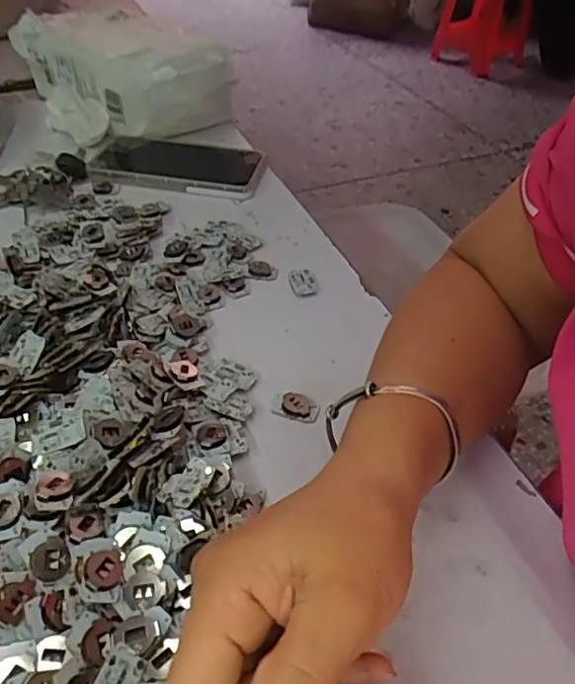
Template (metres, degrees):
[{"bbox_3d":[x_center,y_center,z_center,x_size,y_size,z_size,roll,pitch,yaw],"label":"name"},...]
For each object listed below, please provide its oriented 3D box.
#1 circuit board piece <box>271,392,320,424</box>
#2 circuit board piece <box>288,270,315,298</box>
[{"bbox_3d":[0.005,0.041,0.381,0.030,0.004,0.019,10,44,8],"label":"circuit board piece"},{"bbox_3d":[0.012,-0.046,0.474,0.019,0.006,0.028,-11,45,-13],"label":"circuit board piece"}]

